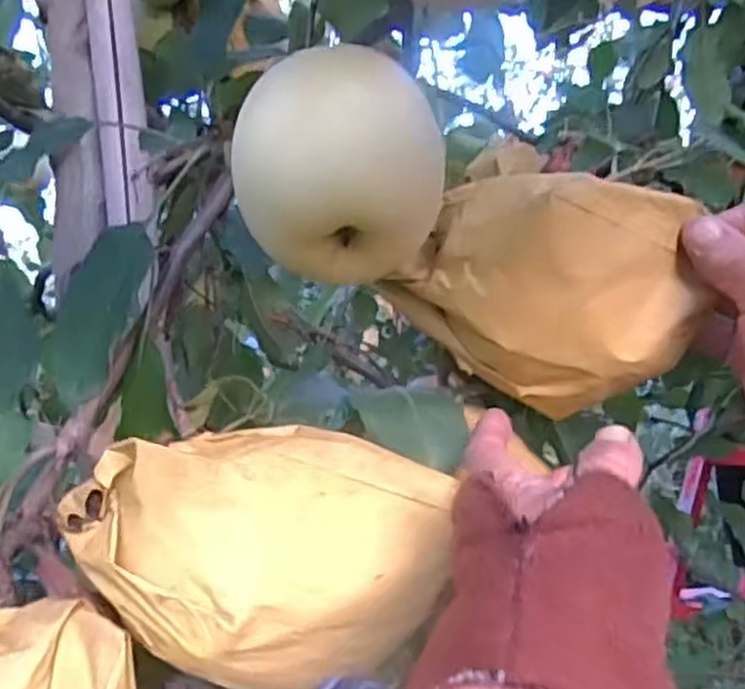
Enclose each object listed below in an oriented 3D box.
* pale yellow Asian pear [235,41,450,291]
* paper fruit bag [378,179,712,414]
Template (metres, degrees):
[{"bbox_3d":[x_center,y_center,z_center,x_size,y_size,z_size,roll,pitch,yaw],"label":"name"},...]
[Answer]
[{"bbox_3d":[-0.010,-0.063,0.289,0.070,0.069,0.071,0,-4,0],"label":"pale yellow Asian pear"},{"bbox_3d":[0.075,-0.023,0.318,0.117,0.090,0.049,1,-4,-16],"label":"paper fruit bag"}]

